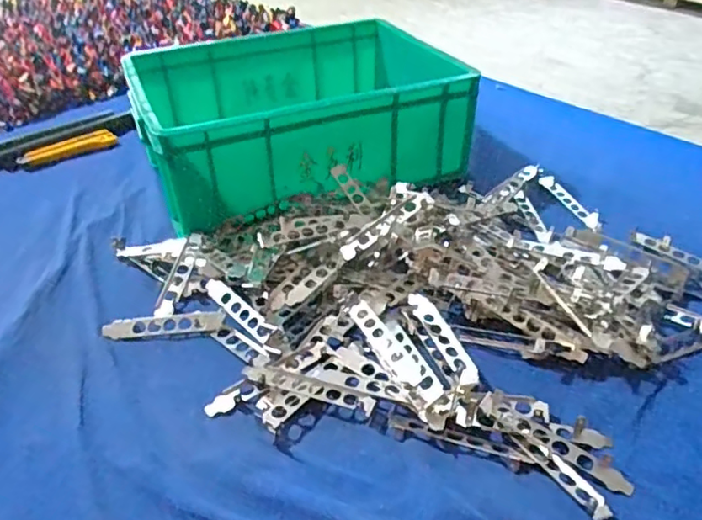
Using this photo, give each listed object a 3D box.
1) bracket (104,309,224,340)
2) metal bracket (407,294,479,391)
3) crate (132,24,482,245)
[{"bbox_3d":[-0.183,0.064,0.581,0.118,0.008,0.027,-4,37,-1],"label":"bracket"},{"bbox_3d":[0.078,0.071,0.536,0.033,0.008,0.111,-15,39,-15],"label":"metal bracket"},{"bbox_3d":[-0.064,-0.209,0.826,0.429,0.132,0.309,-18,40,-19],"label":"crate"}]

